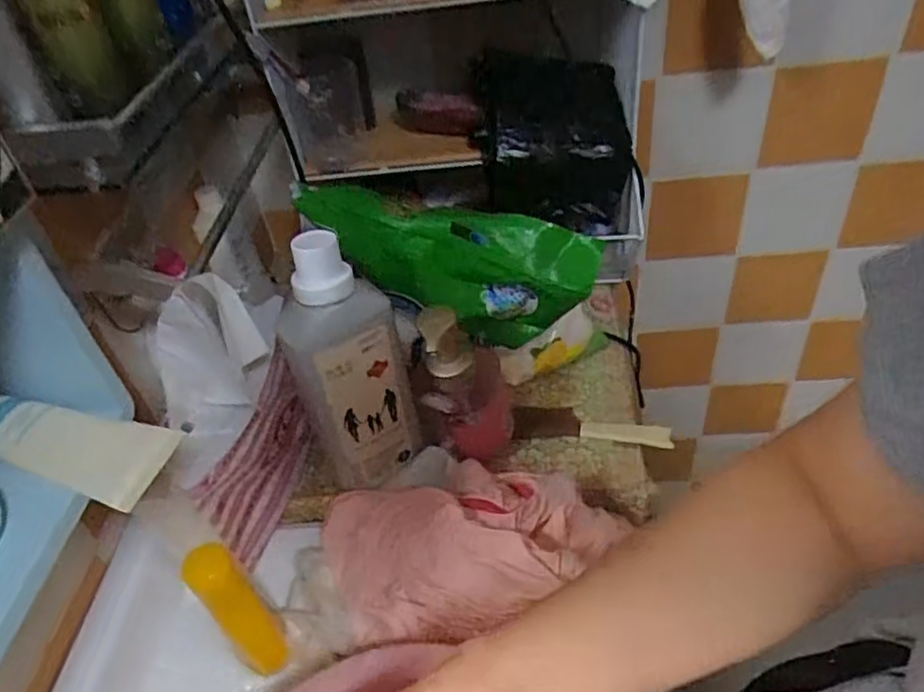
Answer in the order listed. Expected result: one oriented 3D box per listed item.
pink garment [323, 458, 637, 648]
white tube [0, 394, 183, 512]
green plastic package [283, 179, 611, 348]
[{"bbox_3d":[0.010,0.171,0.558,0.263,0.074,0.171,-10,41,-3],"label":"pink garment"},{"bbox_3d":[-0.247,0.064,0.415,0.117,0.028,0.055,17,42,-5],"label":"white tube"},{"bbox_3d":[-0.018,-0.080,0.619,0.270,0.130,0.055,16,42,-4],"label":"green plastic package"}]

